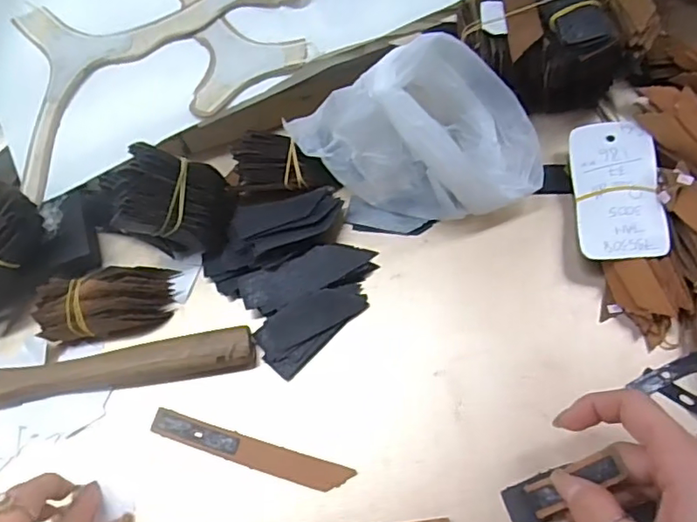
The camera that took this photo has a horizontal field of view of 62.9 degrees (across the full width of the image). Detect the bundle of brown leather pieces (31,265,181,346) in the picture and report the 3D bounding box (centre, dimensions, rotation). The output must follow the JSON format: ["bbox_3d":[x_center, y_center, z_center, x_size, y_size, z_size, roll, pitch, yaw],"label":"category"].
[{"bbox_3d":[-0.160,0.027,0.379,0.082,0.031,0.039,-12,63,-1],"label":"bundle of brown leather pieces"}]

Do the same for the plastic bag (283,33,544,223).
[{"bbox_3d":[0.048,-0.082,0.374,0.153,0.091,0.101,-18,64,-4],"label":"plastic bag"}]

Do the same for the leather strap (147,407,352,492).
[{"bbox_3d":[-0.060,0.114,0.341,0.124,0.004,0.017,14,66,12],"label":"leather strap"}]

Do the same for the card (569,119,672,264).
[{"bbox_3d":[0.178,-0.048,0.377,0.052,0.006,0.101,-3,65,14],"label":"card"}]

